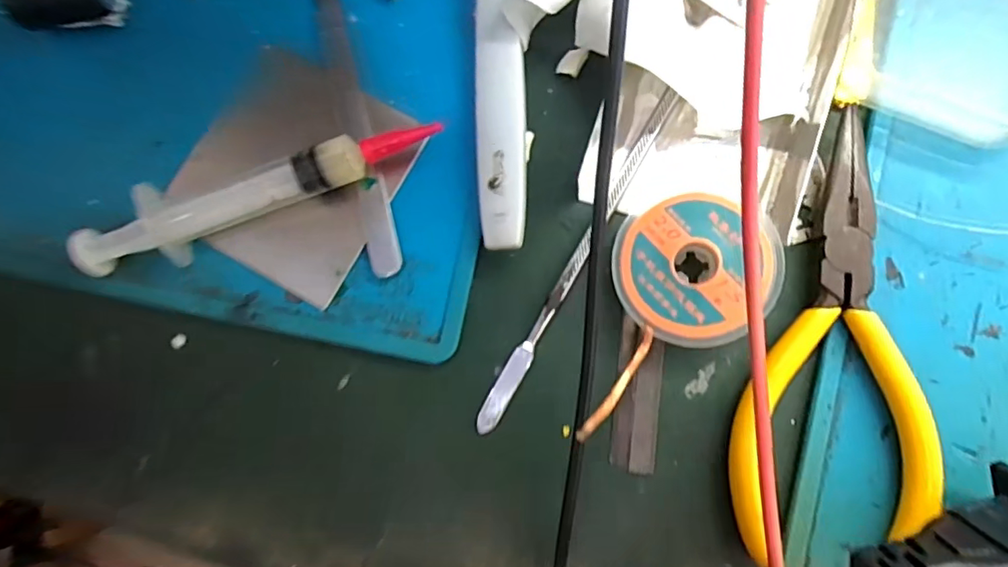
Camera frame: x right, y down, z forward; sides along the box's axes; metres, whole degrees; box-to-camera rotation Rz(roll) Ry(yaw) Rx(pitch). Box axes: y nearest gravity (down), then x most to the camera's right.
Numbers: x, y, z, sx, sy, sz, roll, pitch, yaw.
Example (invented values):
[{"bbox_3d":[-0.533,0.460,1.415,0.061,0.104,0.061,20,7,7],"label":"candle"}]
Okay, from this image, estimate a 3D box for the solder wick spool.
[{"bbox_3d":[0.051,0.008,0.150,0.046,0.021,0.068,9,86,6],"label":"solder wick spool"}]

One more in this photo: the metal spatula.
[{"bbox_3d":[0.023,-0.007,0.162,0.006,0.004,0.118,30,88,7],"label":"metal spatula"}]

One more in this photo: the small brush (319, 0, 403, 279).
[{"bbox_3d":[-0.050,-0.063,0.172,0.010,0.004,0.125,-14,82,3],"label":"small brush"}]

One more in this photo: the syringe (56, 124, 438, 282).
[{"bbox_3d":[-0.073,-0.028,0.162,0.109,0.020,0.019,-21,83,3],"label":"syringe"}]

